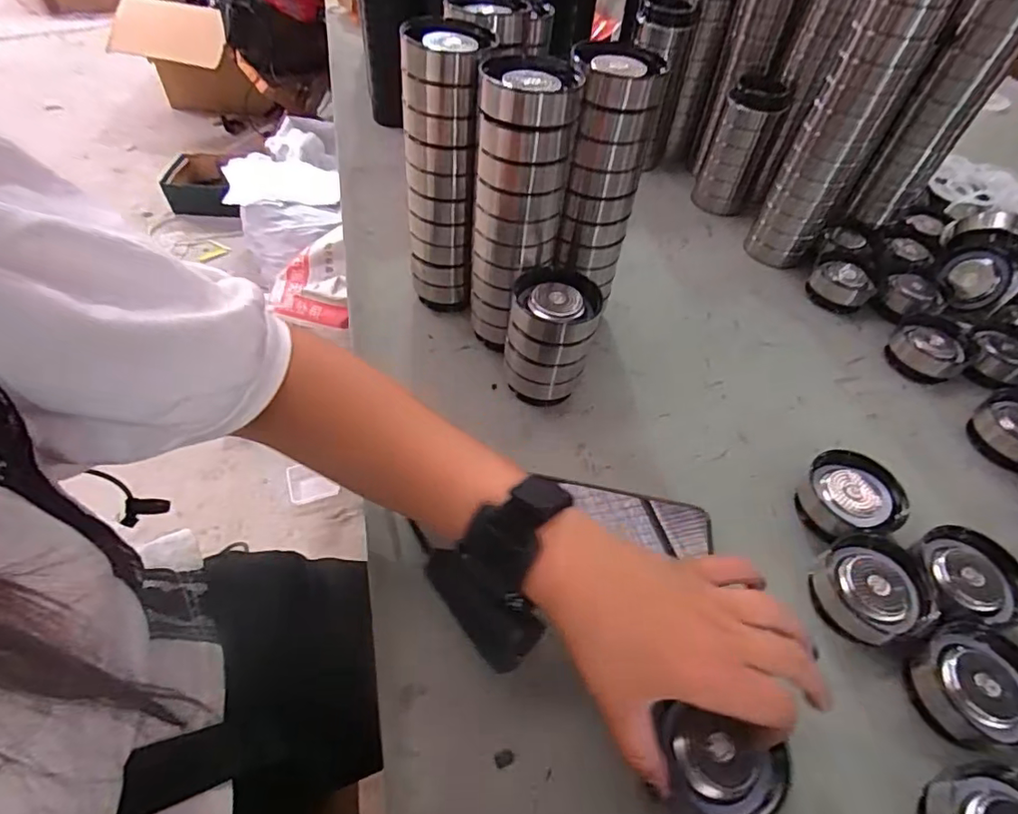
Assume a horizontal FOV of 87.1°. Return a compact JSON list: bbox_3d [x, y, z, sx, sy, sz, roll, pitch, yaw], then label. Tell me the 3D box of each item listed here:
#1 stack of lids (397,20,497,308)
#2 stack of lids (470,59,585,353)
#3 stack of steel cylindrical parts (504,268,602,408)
[{"bbox_3d":[-0.048,-0.179,0.441,0.066,0.215,0.066,9,52,2],"label":"stack of lids"},{"bbox_3d":[0.006,-0.138,0.413,0.070,0.216,0.074,5,52,-1],"label":"stack of lids"},{"bbox_3d":[0.032,-0.050,0.423,0.064,0.094,0.065,13,52,6],"label":"stack of steel cylindrical parts"}]

